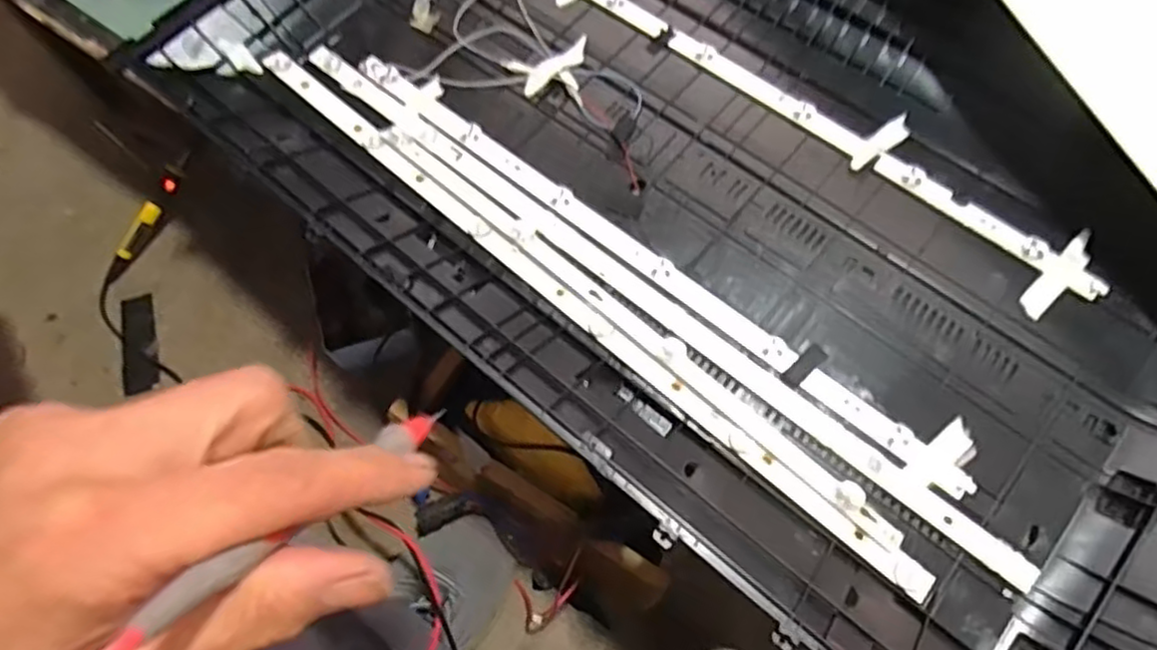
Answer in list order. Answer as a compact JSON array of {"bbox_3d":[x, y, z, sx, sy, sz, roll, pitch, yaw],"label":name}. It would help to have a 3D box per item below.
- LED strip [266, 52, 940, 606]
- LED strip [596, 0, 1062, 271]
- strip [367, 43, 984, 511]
[{"bbox_3d":[-0.021,-0.027,0.452,0.552,0.007,0.020,40,74,17],"label":"LED strip"},{"bbox_3d":[0.122,-0.177,0.506,0.460,0.005,0.018,38,74,16],"label":"LED strip"},{"bbox_3d":[0.031,-0.053,0.460,0.489,0.004,0.020,38,73,16],"label":"strip"}]

